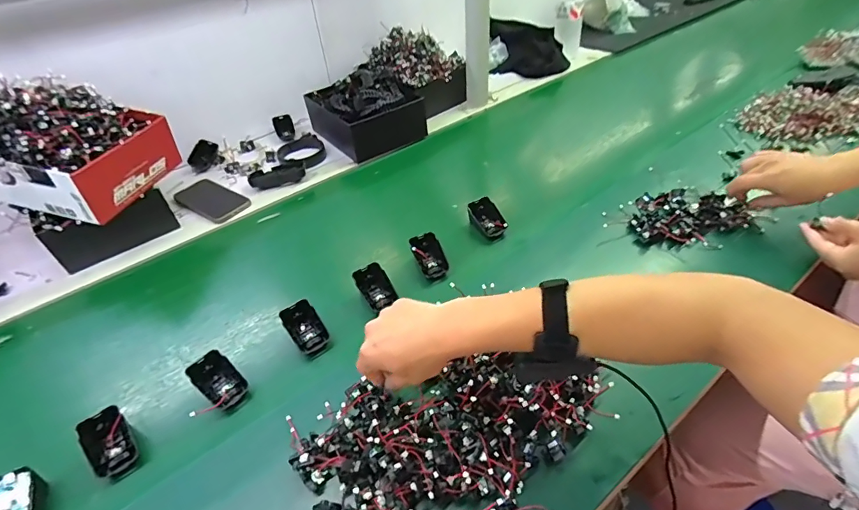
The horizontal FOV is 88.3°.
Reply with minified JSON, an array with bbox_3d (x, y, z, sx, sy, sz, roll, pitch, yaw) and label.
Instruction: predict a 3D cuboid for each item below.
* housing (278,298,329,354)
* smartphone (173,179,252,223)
[{"bbox_3d":[-0.162,0.095,0.579,0.045,0.040,0.060,-29,48,-24],"label":"housing"},{"bbox_3d":[-0.417,-0.106,0.842,0.178,0.012,0.081,25,50,29],"label":"smartphone"}]

